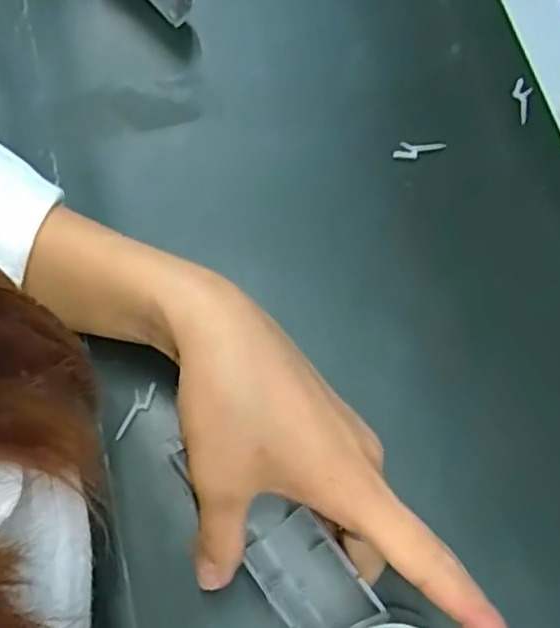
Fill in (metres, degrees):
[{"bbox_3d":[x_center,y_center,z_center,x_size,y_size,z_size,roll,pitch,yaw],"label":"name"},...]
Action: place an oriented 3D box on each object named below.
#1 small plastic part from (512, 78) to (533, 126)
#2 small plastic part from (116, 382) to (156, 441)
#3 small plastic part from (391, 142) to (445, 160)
[{"bbox_3d":[0.133,-0.119,0.370,0.011,0.004,0.027,15,71,3],"label":"small plastic part"},{"bbox_3d":[-0.065,0.044,0.303,0.007,0.005,0.028,20,71,5],"label":"small plastic part"},{"bbox_3d":[0.075,-0.087,0.359,0.029,0.006,0.008,-6,71,-4],"label":"small plastic part"}]

